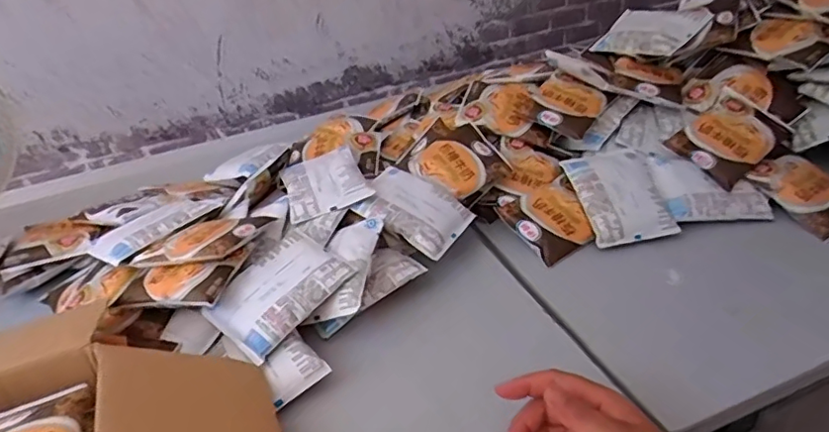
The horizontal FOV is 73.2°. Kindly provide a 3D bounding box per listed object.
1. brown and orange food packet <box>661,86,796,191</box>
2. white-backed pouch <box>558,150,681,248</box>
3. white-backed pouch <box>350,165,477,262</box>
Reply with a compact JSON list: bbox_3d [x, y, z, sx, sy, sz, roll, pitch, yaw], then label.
[{"bbox_3d":[0.395,-0.100,0.704,0.130,0.024,0.095,-38,62,-15],"label":"brown and orange food packet"},{"bbox_3d":[0.250,-0.029,0.678,0.099,0.022,0.131,-11,55,-3],"label":"white-backed pouch"},{"bbox_3d":[-0.001,-0.010,0.655,0.125,0.017,0.094,32,46,15],"label":"white-backed pouch"}]

